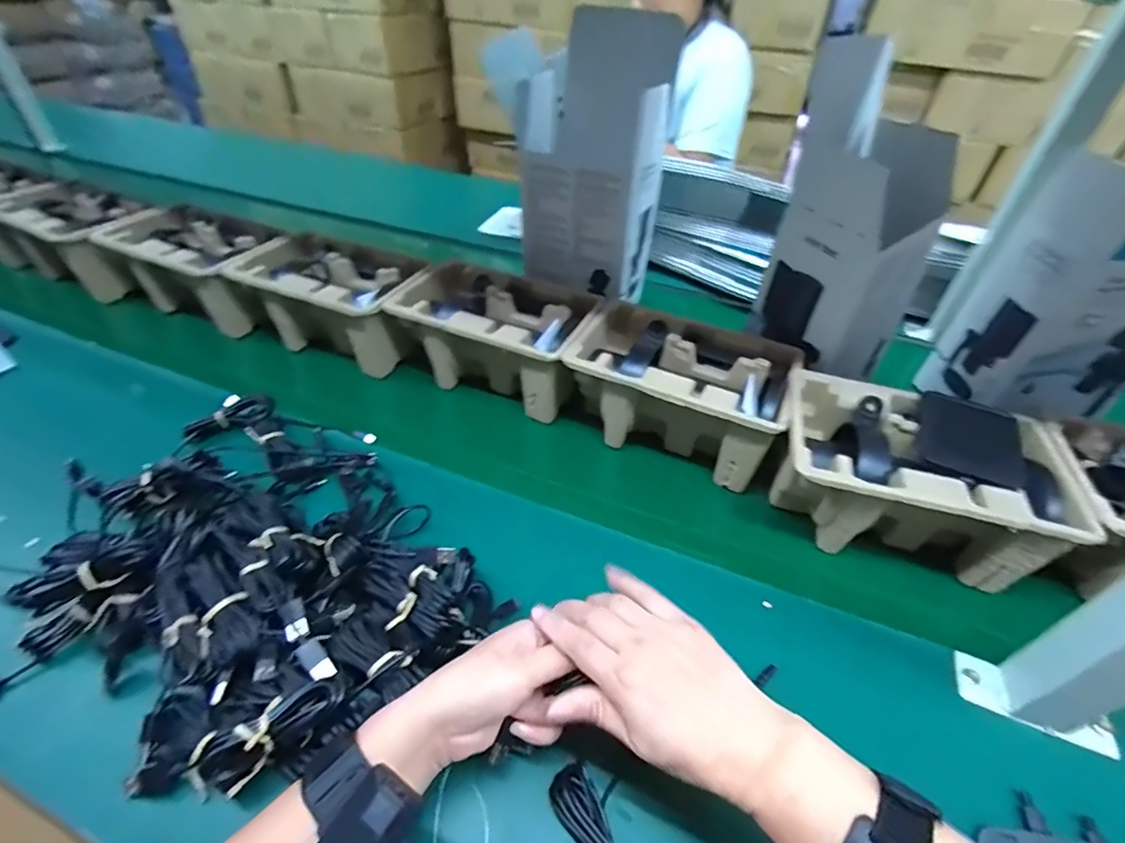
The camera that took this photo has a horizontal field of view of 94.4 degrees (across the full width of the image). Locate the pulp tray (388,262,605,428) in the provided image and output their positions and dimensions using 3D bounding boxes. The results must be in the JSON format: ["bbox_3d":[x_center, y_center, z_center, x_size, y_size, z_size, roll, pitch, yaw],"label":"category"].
[{"bbox_3d":[-0.077,-0.103,0.641,0.224,0.108,0.144,18,43,17],"label":"pulp tray"}]

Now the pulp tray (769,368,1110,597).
[{"bbox_3d":[0.317,0.055,0.484,0.226,0.111,0.137,12,42,12],"label":"pulp tray"}]

